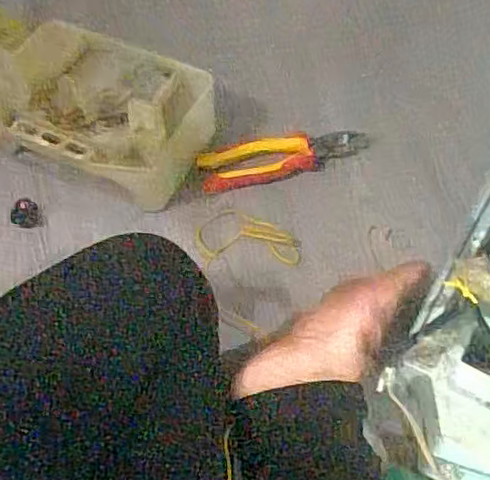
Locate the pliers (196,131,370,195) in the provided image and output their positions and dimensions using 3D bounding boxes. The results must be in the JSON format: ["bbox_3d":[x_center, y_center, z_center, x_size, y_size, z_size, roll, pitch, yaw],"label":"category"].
[{"bbox_3d":[0.046,-0.099,0.727,0.199,0.022,0.056,-12,60,-5],"label":"pliers"}]

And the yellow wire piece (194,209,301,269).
[{"bbox_3d":[0.002,-0.003,0.683,0.114,0.007,0.072,-1,59,2],"label":"yellow wire piece"}]

